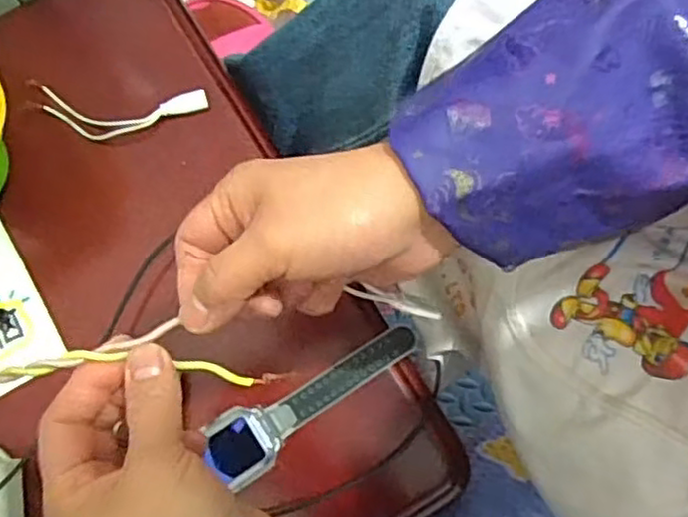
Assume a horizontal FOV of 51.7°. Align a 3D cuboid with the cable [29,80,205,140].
[{"bbox_3d":[-0.155,-0.100,0.489,0.118,0.007,0.038,3,84,0],"label":"cable"}]

